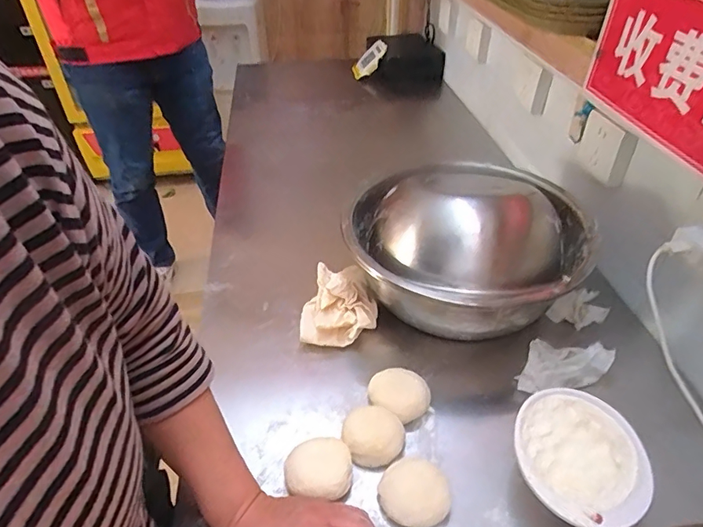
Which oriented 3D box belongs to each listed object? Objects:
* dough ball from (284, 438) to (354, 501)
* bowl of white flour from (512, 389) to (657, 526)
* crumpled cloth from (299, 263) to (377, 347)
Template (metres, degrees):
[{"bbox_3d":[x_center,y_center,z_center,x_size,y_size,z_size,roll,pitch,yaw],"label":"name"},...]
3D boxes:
[{"bbox_3d":[-0.032,0.208,0.479,0.065,0.033,0.053,-2,40,1],"label":"dough ball"},{"bbox_3d":[0.215,0.194,0.462,0.129,0.066,0.119,-1,40,1],"label":"bowl of white flour"},{"bbox_3d":[-0.019,0.047,0.658,0.102,0.050,0.141,-4,40,-2],"label":"crumpled cloth"}]

